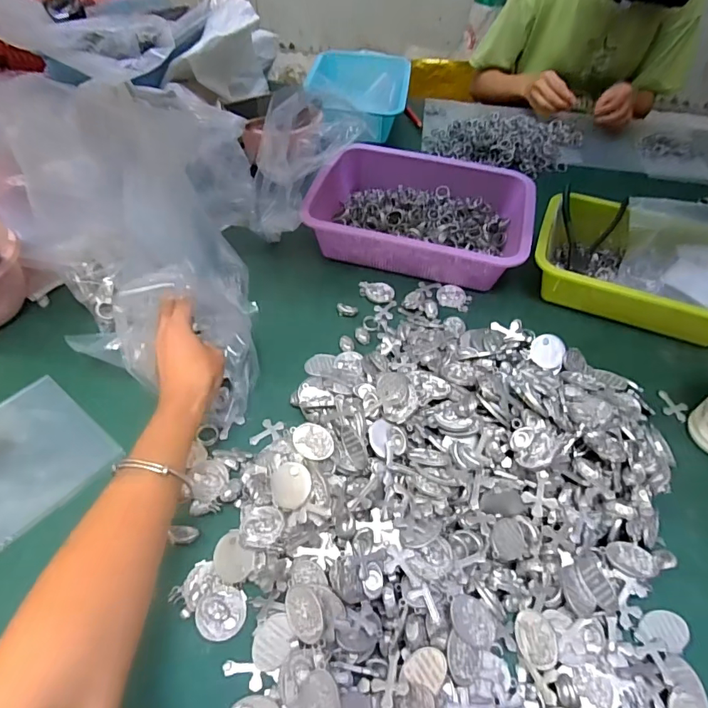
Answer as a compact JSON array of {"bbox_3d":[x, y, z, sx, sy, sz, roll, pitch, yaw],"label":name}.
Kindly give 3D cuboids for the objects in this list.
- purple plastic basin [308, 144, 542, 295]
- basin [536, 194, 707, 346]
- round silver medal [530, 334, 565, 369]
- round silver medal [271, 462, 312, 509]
[{"bbox_3d":[0.100,-0.210,0.702,0.294,0.078,0.207,13,51,7],"label":"purple plastic basin"},{"bbox_3d":[0.376,-0.119,0.632,0.258,0.084,0.177,21,53,14],"label":"basin"},{"bbox_3d":[0.219,-0.003,0.538,0.039,0.004,0.037,0,87,-3],"label":"round silver medal"},{"bbox_3d":[-0.056,0.113,0.415,0.038,0.004,0.037,-6,70,18],"label":"round silver medal"}]

